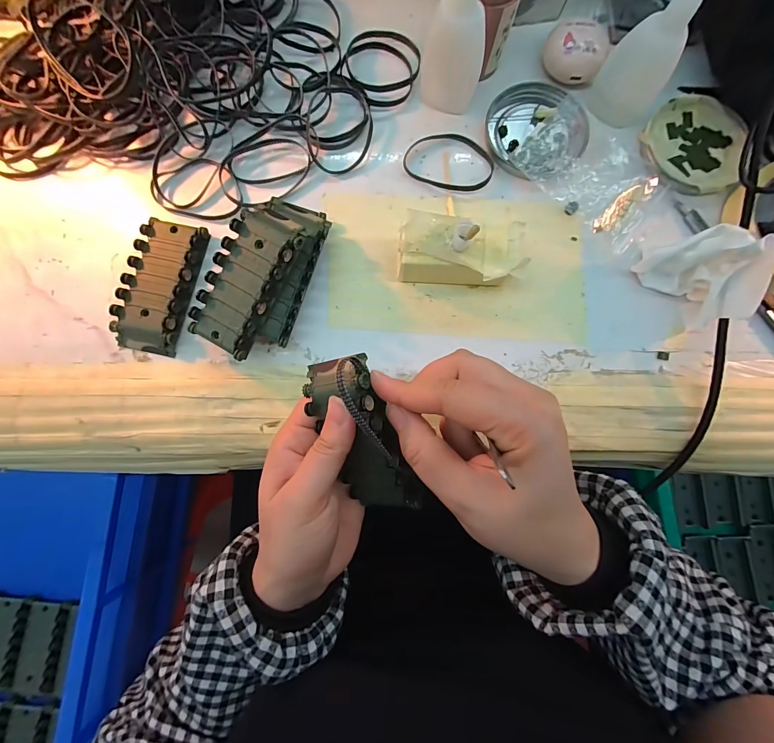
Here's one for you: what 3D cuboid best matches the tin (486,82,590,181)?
[{"bbox_3d":[0.117,-0.191,0.275,0.076,0.009,0.077,0,83,-1],"label":"tin"}]

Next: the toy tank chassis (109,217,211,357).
[{"bbox_3d":[-0.164,-0.062,0.255,0.046,0.017,0.096,14,83,1],"label":"toy tank chassis"}]

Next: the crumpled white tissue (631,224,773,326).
[{"bbox_3d":[0.222,-0.069,0.241,0.041,0.048,0.065,-40,85,-5],"label":"crumpled white tissue"}]

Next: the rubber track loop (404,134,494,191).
[{"bbox_3d":[0.051,-0.167,0.276,0.069,0.004,0.048,23,83,2],"label":"rubber track loop"}]

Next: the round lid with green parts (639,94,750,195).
[{"bbox_3d":[0.244,-0.179,0.277,0.077,0.011,0.077,0,83,-1],"label":"round lid with green parts"}]

